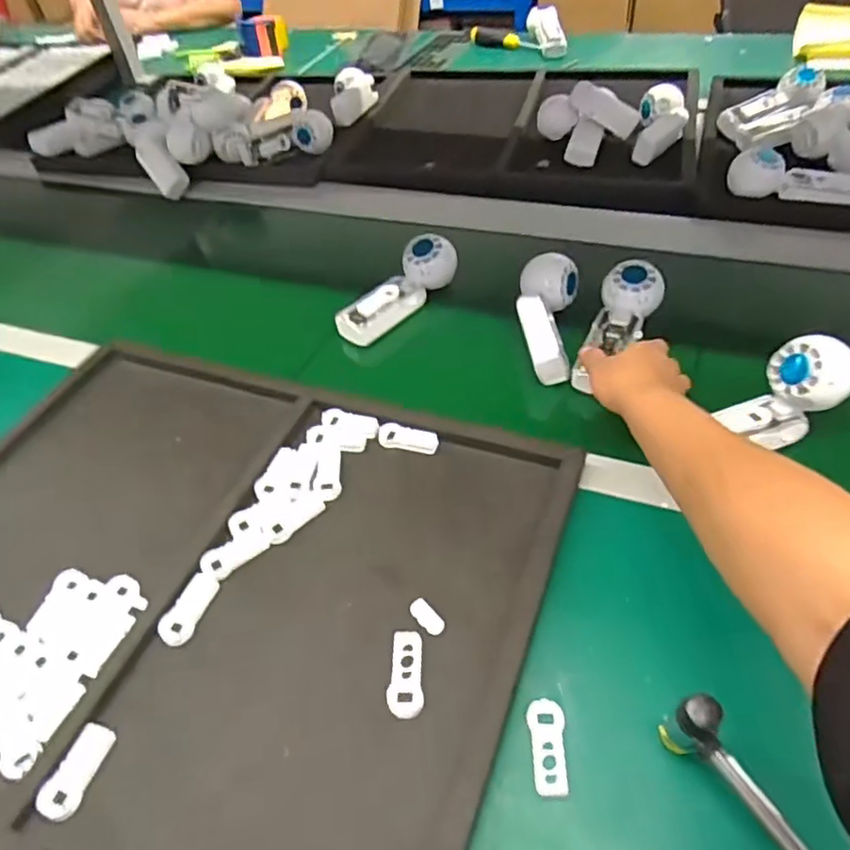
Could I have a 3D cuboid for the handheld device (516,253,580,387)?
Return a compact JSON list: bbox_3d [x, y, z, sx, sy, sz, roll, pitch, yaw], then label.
[{"bbox_3d":[0.132,-0.123,0.674,0.064,0.056,0.153,6,49,10],"label":"handheld device"}]

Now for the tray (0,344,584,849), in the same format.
[{"bbox_3d":[-0.179,0.122,0.509,0.539,0.024,0.420,16,52,18],"label":"tray"}]

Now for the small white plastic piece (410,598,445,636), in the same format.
[{"bbox_3d":[0.001,0.144,0.470,0.015,0.004,0.033,-34,54,-23],"label":"small white plastic piece"}]

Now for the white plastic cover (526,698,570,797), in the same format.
[{"bbox_3d":[0.082,0.214,0.414,0.024,0.005,0.058,-2,49,3],"label":"white plastic cover"}]

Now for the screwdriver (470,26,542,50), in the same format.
[{"bbox_3d":[0.169,-0.790,1.280,0.167,0.035,0.029,25,55,24],"label":"screwdriver"}]

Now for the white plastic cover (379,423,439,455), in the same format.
[{"bbox_3d":[-0.016,0.013,0.588,0.059,0.004,0.024,13,51,16],"label":"white plastic cover"}]

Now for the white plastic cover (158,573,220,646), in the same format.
[{"bbox_3d":[-0.188,0.147,0.495,0.024,0.008,0.057,10,50,13],"label":"white plastic cover"}]

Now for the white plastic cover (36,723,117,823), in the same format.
[{"bbox_3d":[-0.236,0.234,0.421,0.024,0.009,0.058,14,51,16],"label":"white plastic cover"}]

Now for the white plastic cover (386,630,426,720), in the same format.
[{"bbox_3d":[-0.014,0.177,0.443,0.025,0.004,0.061,-5,48,0],"label":"white plastic cover"}]

